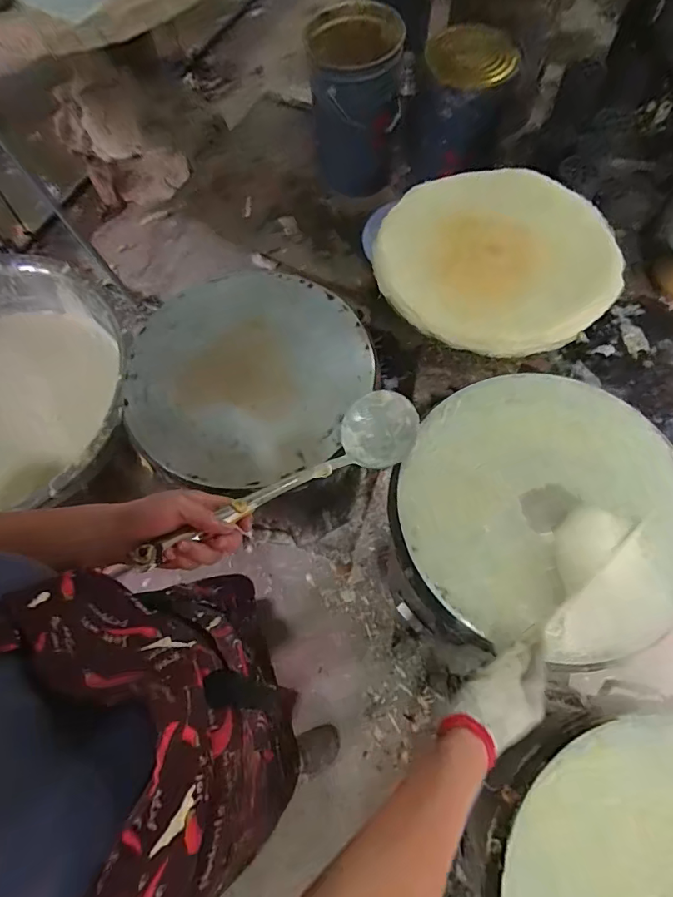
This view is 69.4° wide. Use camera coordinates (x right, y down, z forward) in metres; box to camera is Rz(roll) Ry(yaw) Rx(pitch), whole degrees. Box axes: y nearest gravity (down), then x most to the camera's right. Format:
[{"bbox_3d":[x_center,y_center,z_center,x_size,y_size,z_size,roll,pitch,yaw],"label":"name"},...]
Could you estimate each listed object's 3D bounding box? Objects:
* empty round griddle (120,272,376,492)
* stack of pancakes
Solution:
[{"bbox_3d":[-0.144,-0.127,0.790,0.380,0.045,0.393,-1,67,2],"label":"empty round griddle"},{"bbox_3d":[0.246,-0.312,0.793,0.377,0.085,0.307,39,73,17],"label":"stack of pancakes"}]

